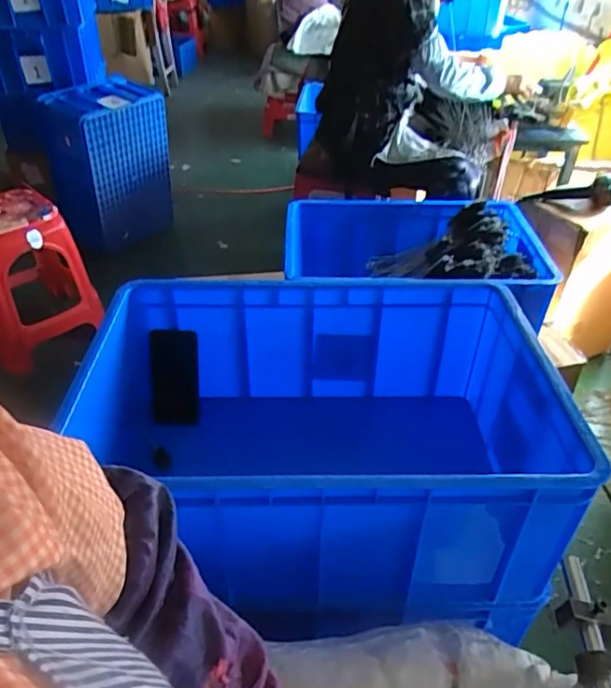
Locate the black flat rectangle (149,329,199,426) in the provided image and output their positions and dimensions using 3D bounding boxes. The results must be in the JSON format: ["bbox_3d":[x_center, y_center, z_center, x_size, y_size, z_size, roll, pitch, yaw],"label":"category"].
[{"bbox_3d":[-0.222,0.059,0.956,0.080,0.171,0.007,6,22,6],"label":"black flat rectangle"}]

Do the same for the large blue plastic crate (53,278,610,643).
[{"bbox_3d":[-0.009,0.134,0.814,0.633,0.302,0.425,1,38,0],"label":"large blue plastic crate"}]

